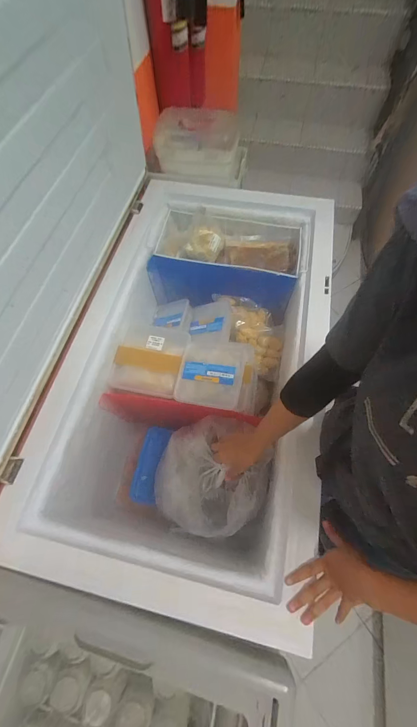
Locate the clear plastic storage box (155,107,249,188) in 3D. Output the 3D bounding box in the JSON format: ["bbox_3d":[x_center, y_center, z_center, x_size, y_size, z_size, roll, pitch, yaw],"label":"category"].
[{"bbox_3d":[-0.020,-0.744,0.939,0.276,0.146,0.210,12,66,7],"label":"clear plastic storage box"}]

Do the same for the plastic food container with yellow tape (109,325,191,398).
[{"bbox_3d":[-0.165,-0.011,0.787,0.185,0.061,0.191,12,66,7],"label":"plastic food container with yellow tape"}]

